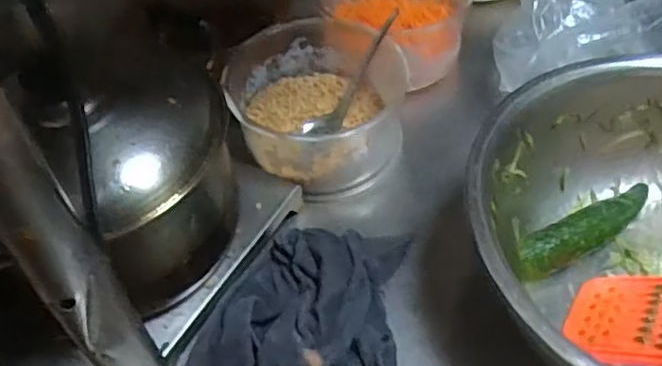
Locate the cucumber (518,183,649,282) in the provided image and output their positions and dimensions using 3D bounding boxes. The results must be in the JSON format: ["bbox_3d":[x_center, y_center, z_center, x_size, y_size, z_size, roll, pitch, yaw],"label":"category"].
[{"bbox_3d":[0.229,0.038,0.575,0.157,0.028,0.032,-28,51,-15],"label":"cucumber"}]

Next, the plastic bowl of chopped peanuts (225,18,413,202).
[{"bbox_3d":[-0.014,-0.079,0.671,0.166,0.097,0.175,-4,49,5],"label":"plastic bowl of chopped peanuts"}]

